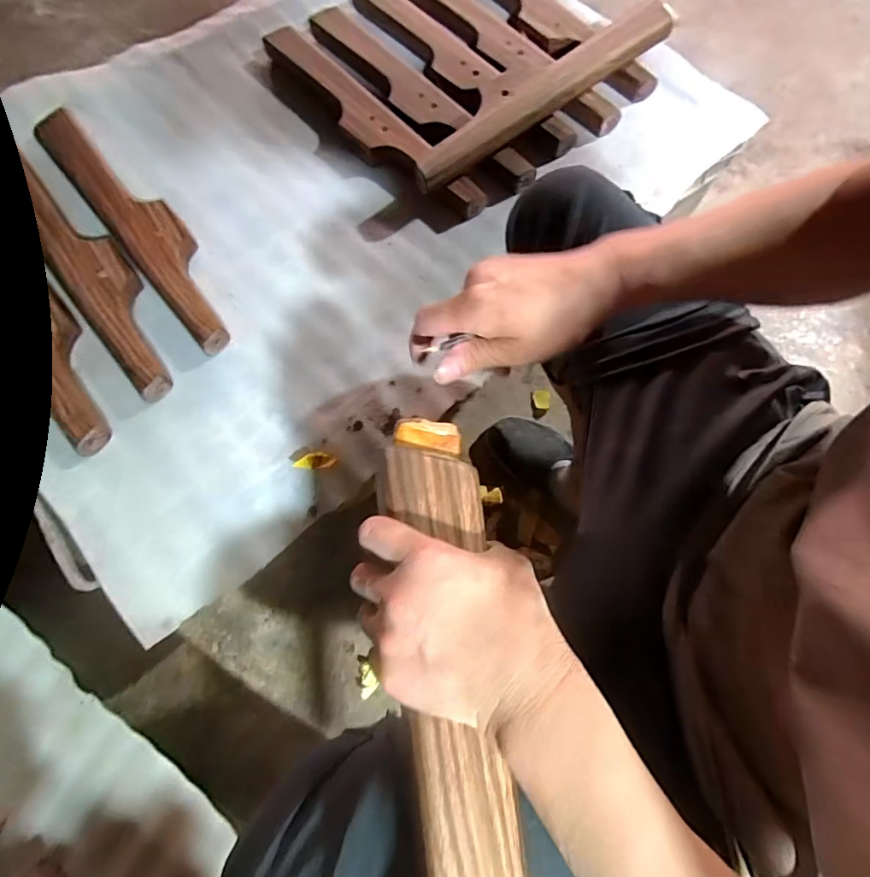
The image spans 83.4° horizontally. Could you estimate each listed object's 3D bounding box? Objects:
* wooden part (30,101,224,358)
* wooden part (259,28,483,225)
[{"bbox_3d":[-0.480,-0.359,0.780,0.098,0.036,0.585,-39,75,-13],"label":"wooden part"},{"bbox_3d":[-0.131,-0.550,0.835,0.089,0.033,0.554,-41,73,-8],"label":"wooden part"}]

